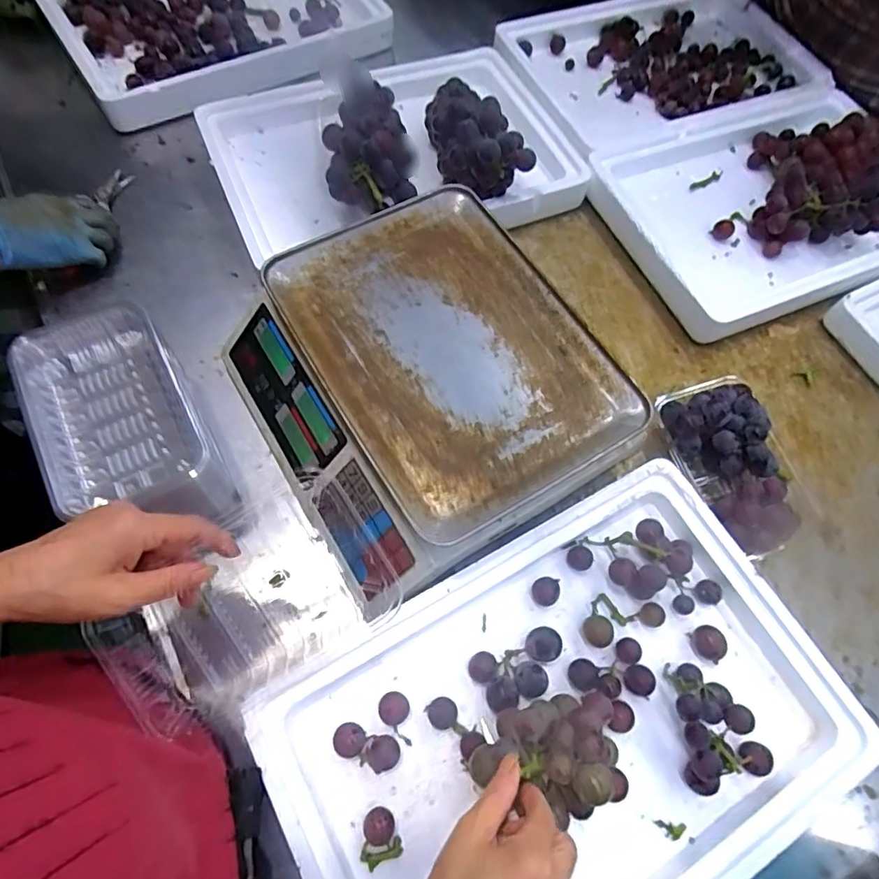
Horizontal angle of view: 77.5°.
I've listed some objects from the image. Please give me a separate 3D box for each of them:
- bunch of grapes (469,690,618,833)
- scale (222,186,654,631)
[{"bbox_3d":[0.087,0.243,0.415,0.119,0.070,0.081,-9,67,-6],"label":"bunch of grapes"},{"bbox_3d":[-0.017,-0.054,0.532,0.304,0.095,0.331,-29,71,-15],"label":"scale"}]

